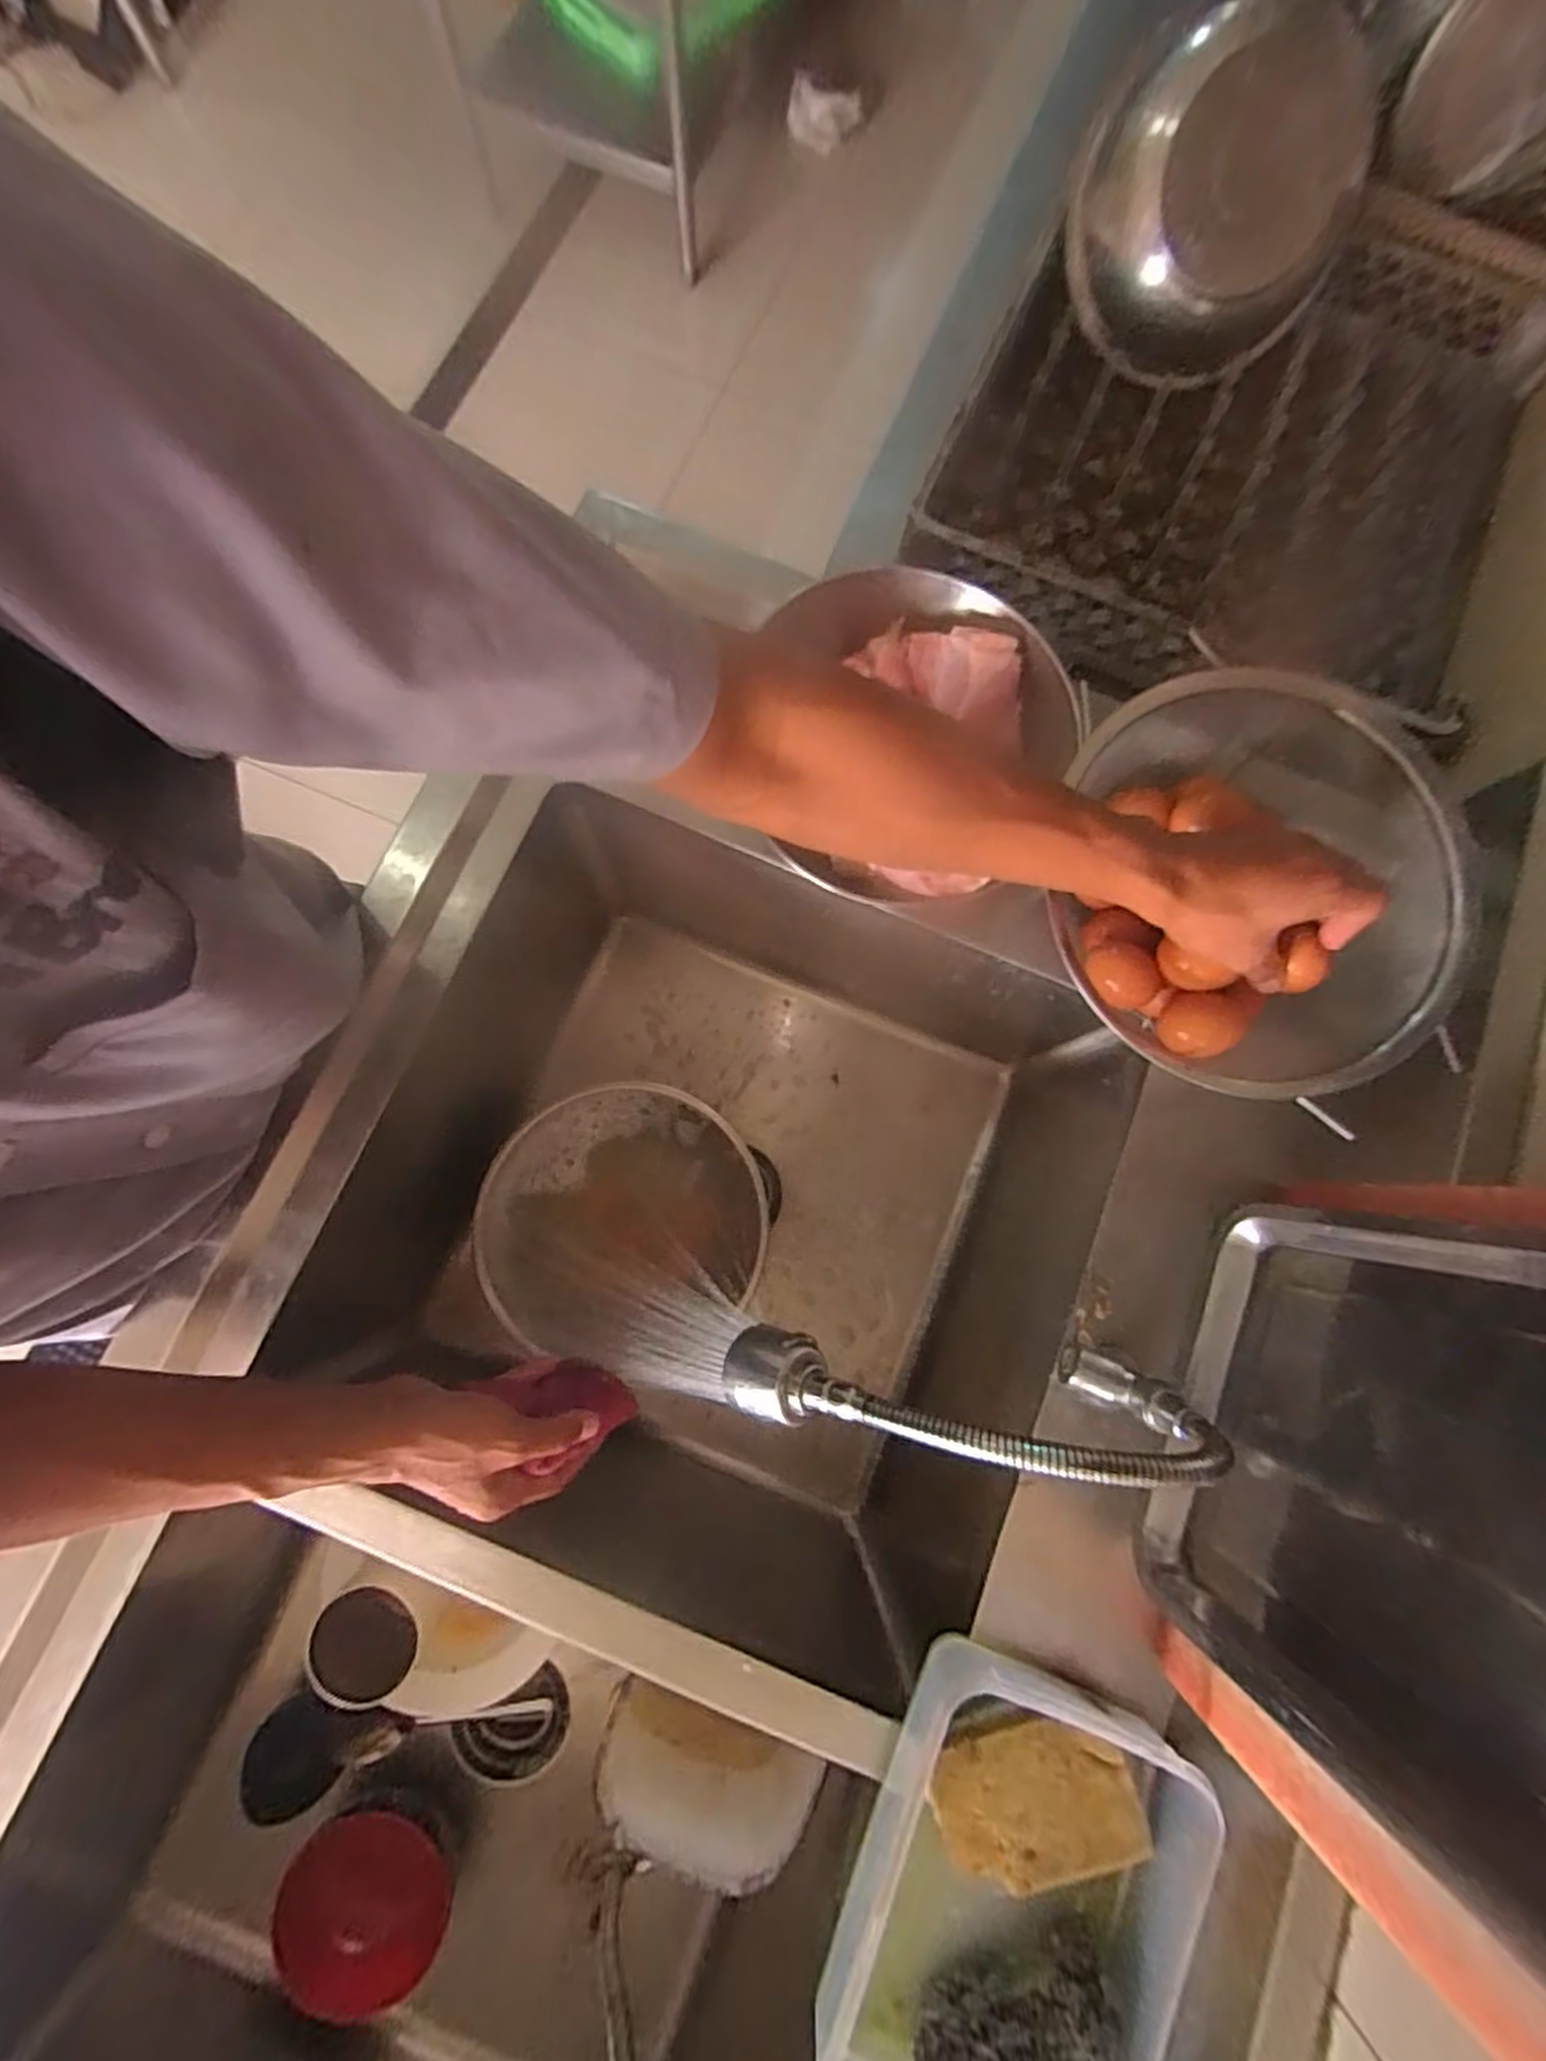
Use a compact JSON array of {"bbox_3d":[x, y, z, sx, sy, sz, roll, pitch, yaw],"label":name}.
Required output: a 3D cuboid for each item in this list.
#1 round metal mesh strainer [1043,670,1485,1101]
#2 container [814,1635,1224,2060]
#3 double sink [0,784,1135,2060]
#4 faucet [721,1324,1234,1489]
[{"bbox_3d":[0.314,-0.089,0.511,0.243,0.084,0.266,7,79,0],"label":"round metal mesh strainer"},{"bbox_3d":[0.139,0.512,0.441,0.185,0.080,0.243,16,79,2],"label":"container"},{"bbox_3d":[-0.153,0.423,0.655,0.546,0.309,1.103,19,79,2],"label":"double sink"},{"bbox_3d":[0.109,0.205,0.415,0.270,0.131,0.042,6,79,0],"label":"faucet"}]

